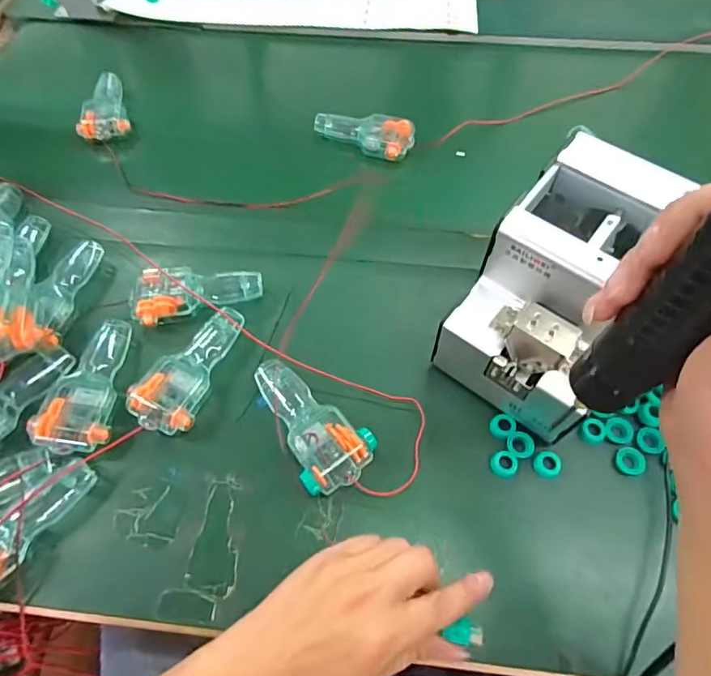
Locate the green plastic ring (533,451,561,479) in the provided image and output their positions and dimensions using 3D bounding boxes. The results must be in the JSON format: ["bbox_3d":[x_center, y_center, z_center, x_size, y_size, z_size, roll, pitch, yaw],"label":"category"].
[{"bbox_3d":[0.160,0.105,0.406,0.022,0.004,0.022,0,59,0],"label":"green plastic ring"}]

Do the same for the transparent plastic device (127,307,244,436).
[{"bbox_3d":[-0.151,0.021,0.436,0.055,0.026,0.125,16,60,10],"label":"transparent plastic device"}]

